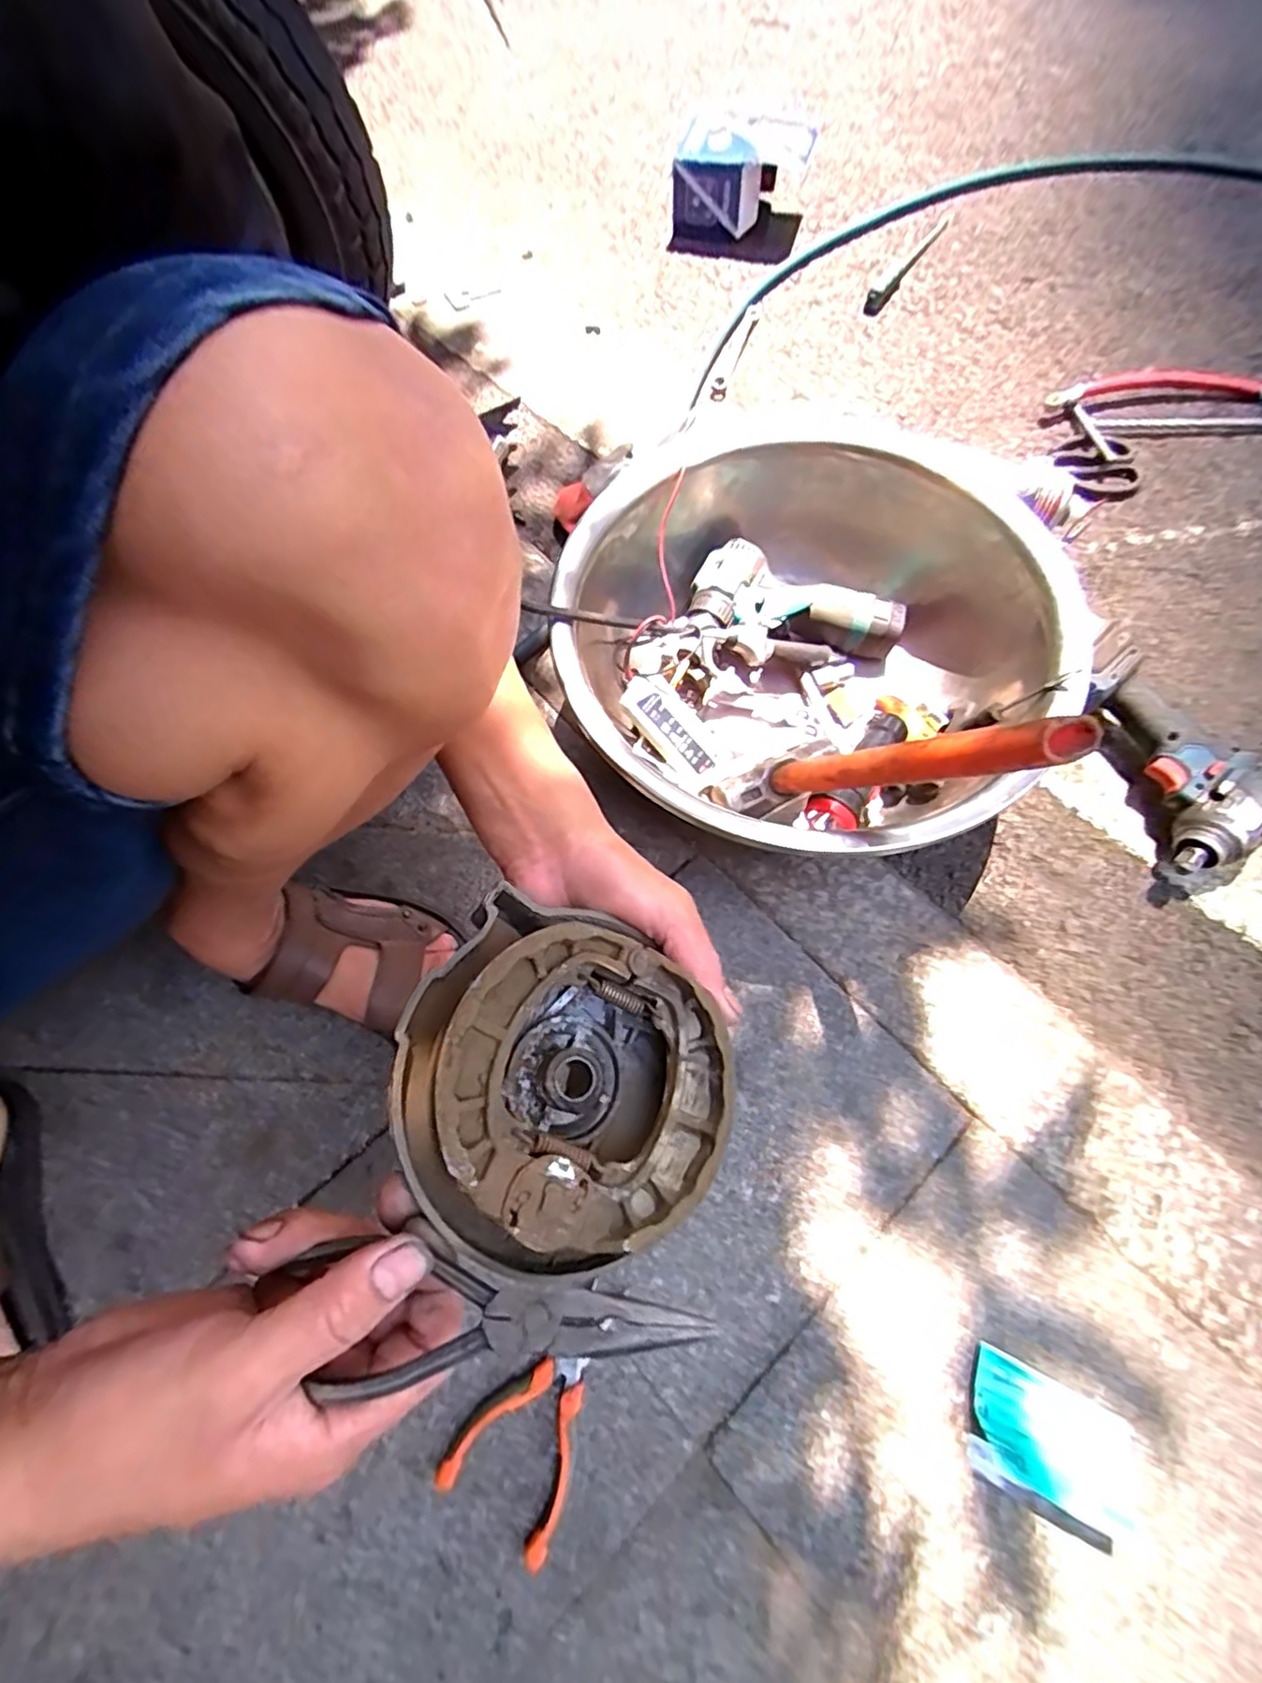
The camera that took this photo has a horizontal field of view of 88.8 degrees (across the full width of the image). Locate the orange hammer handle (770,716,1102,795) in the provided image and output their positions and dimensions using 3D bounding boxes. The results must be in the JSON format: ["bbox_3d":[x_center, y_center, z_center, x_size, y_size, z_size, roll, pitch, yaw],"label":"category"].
[{"bbox_3d":[0.168,-0.052,0.433,0.027,0.284,0.027,-29,99,-12],"label":"orange hammer handle"}]

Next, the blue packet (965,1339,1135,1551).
[{"bbox_3d":[0.273,0.391,0.411,0.104,0.025,0.072,24,67,12],"label":"blue packet"}]

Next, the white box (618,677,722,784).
[{"bbox_3d":[0.034,-0.100,0.588,0.108,0.023,0.040,43,90,-21],"label":"white box"}]

